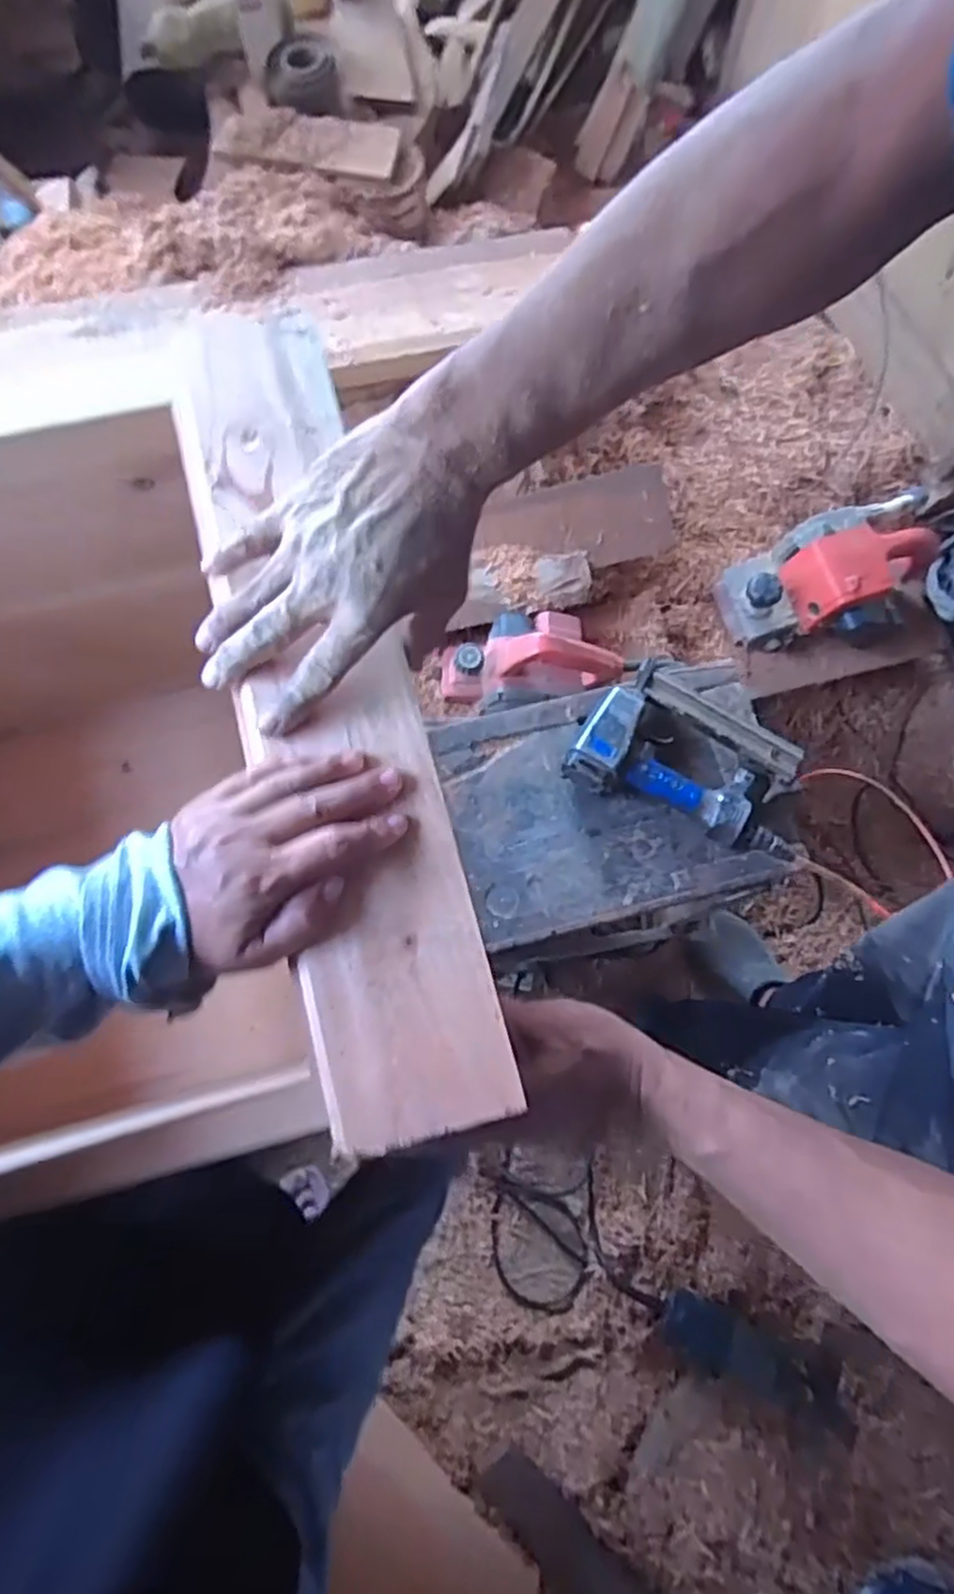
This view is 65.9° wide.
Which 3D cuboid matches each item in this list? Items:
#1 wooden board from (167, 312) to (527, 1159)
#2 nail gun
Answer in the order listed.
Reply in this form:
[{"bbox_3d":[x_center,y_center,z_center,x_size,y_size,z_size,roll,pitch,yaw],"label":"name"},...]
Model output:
[{"bbox_3d":[-0.086,-0.072,0.401,0.094,0.014,0.486,-16,76,-5],"label":"wooden board"},{"bbox_3d":[0.233,-0.044,0.789,0.241,0.050,0.155,23,77,5],"label":"nail gun"}]

